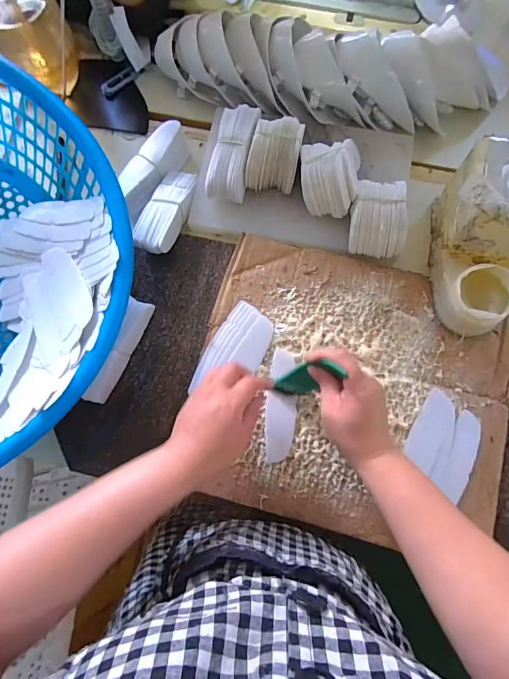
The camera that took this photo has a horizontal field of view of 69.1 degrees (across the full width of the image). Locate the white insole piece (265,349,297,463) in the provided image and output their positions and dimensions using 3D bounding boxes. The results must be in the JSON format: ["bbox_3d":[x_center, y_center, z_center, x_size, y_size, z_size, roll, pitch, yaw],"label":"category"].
[{"bbox_3d":[0.034,0.081,0.462,0.037,0.006,0.136,3,77,2],"label":"white insole piece"}]

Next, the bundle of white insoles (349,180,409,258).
[{"bbox_3d":[0.159,-0.156,0.485,0.067,0.053,0.088,-1,77,1],"label":"bundle of white insoles"}]

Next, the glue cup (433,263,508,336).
[{"bbox_3d":[0.274,-0.048,0.454,0.079,0.058,0.077,0,77,1],"label":"glue cup"}]

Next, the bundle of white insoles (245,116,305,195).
[{"bbox_3d":[0.029,-0.256,0.503,0.067,0.046,0.094,11,78,4],"label":"bundle of white insoles"}]

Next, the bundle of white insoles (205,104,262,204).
[{"bbox_3d":[-0.029,-0.259,0.516,0.053,0.042,0.138,11,78,4],"label":"bundle of white insoles"}]

